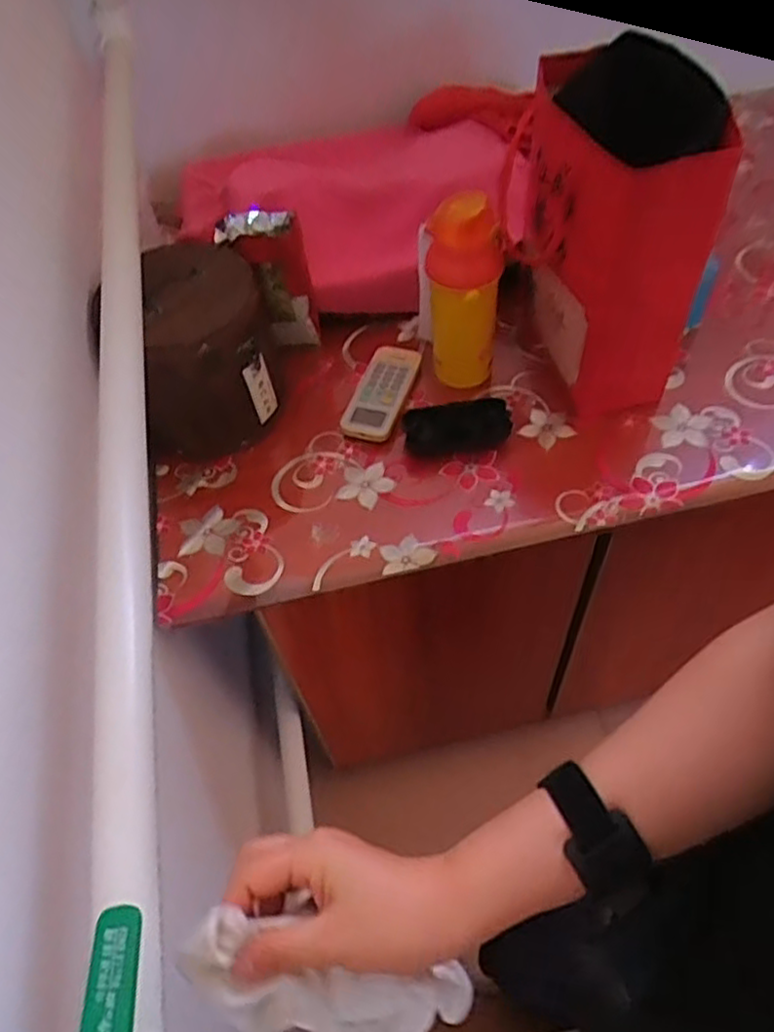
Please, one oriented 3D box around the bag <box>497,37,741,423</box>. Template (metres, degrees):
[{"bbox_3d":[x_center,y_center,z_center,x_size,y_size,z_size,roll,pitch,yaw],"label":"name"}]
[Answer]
[{"bbox_3d":[0.209,-0.256,0.681,0.130,0.290,0.188,-13,55,-4],"label":"bag"}]

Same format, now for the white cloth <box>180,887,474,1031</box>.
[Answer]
[{"bbox_3d":[-0.035,0.242,0.352,0.142,0.066,0.054,24,56,-13],"label":"white cloth"}]

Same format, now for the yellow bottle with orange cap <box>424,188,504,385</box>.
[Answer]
[{"bbox_3d":[0.077,-0.219,0.710,0.067,0.222,0.053,-1,55,4],"label":"yellow bottle with orange cap"}]

